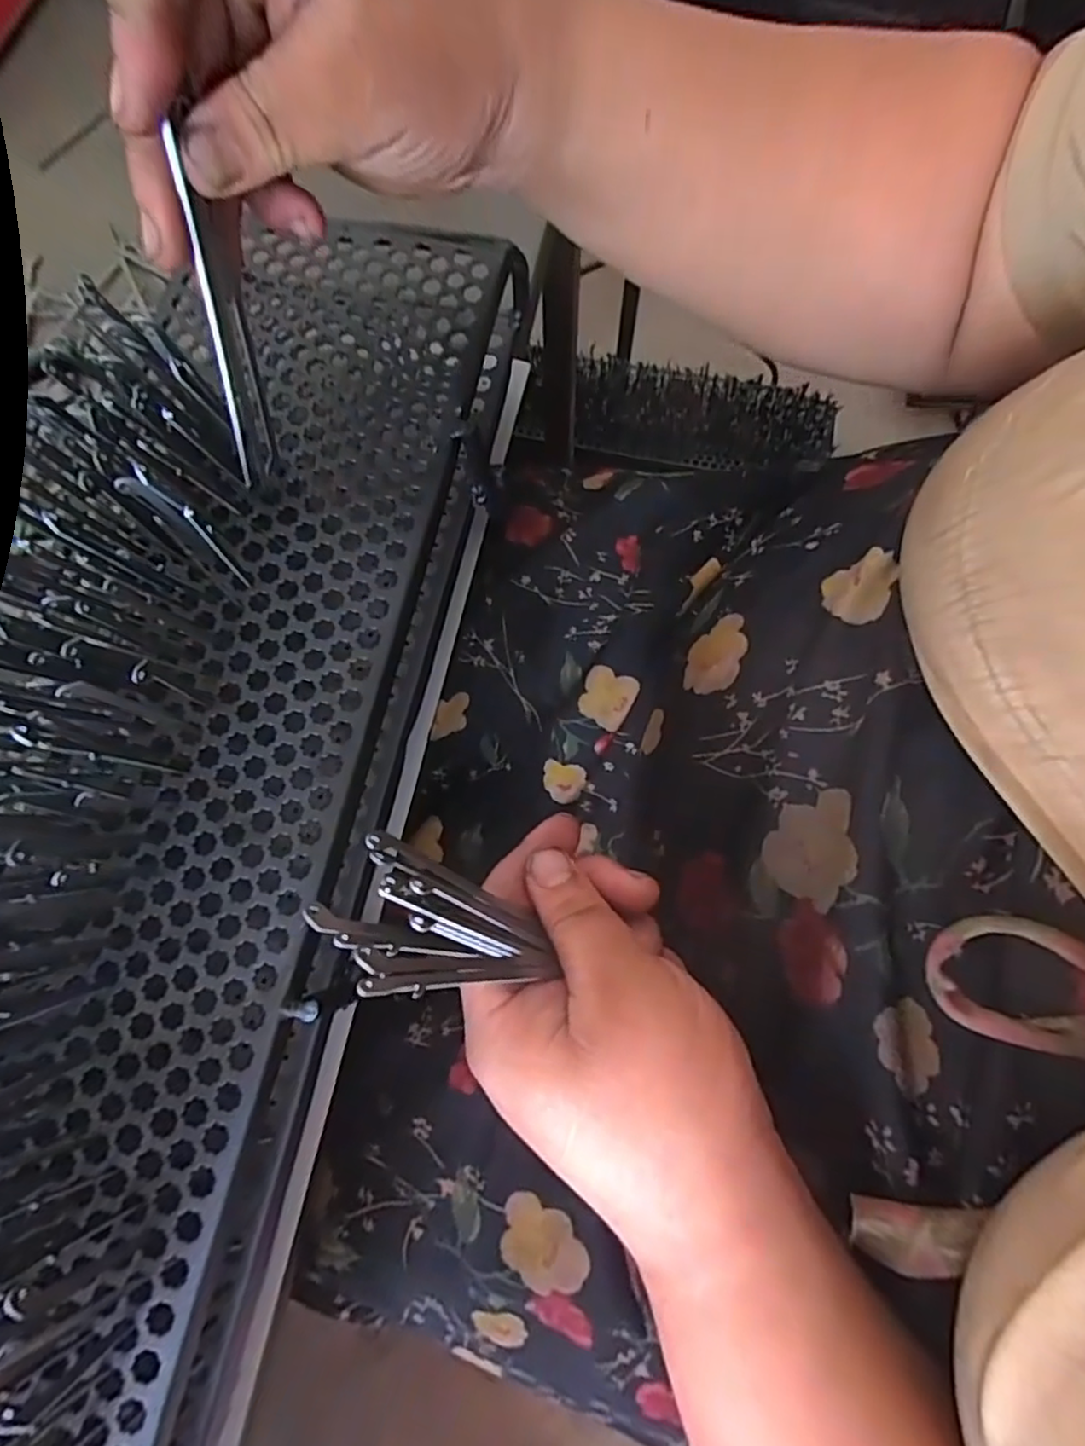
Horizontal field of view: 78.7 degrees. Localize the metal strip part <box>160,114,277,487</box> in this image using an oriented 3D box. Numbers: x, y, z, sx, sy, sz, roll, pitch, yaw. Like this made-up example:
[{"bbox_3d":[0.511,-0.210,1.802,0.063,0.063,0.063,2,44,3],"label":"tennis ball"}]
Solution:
[{"bbox_3d":[-0.101,-0.125,0.215,0.008,0.098,0.014,18,52,6],"label":"metal strip part"}]

